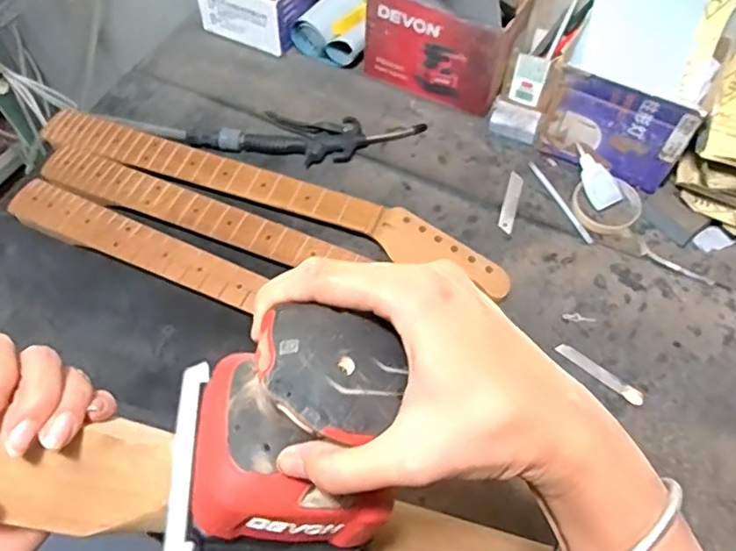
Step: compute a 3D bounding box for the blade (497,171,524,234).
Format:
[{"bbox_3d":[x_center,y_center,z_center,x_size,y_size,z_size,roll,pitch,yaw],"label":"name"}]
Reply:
[{"bbox_3d":[0.190,-0.098,0.786,0.020,0.004,0.098,16,61,9],"label":"blade"}]

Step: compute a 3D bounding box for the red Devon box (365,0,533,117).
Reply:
[{"bbox_3d":[0.105,-0.348,0.807,0.199,0.210,0.106,22,62,12],"label":"red Devon box"}]

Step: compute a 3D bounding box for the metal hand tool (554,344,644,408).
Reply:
[{"bbox_3d":[0.260,0.110,0.666,0.104,0.005,0.016,37,67,19],"label":"metal hand tool"}]

